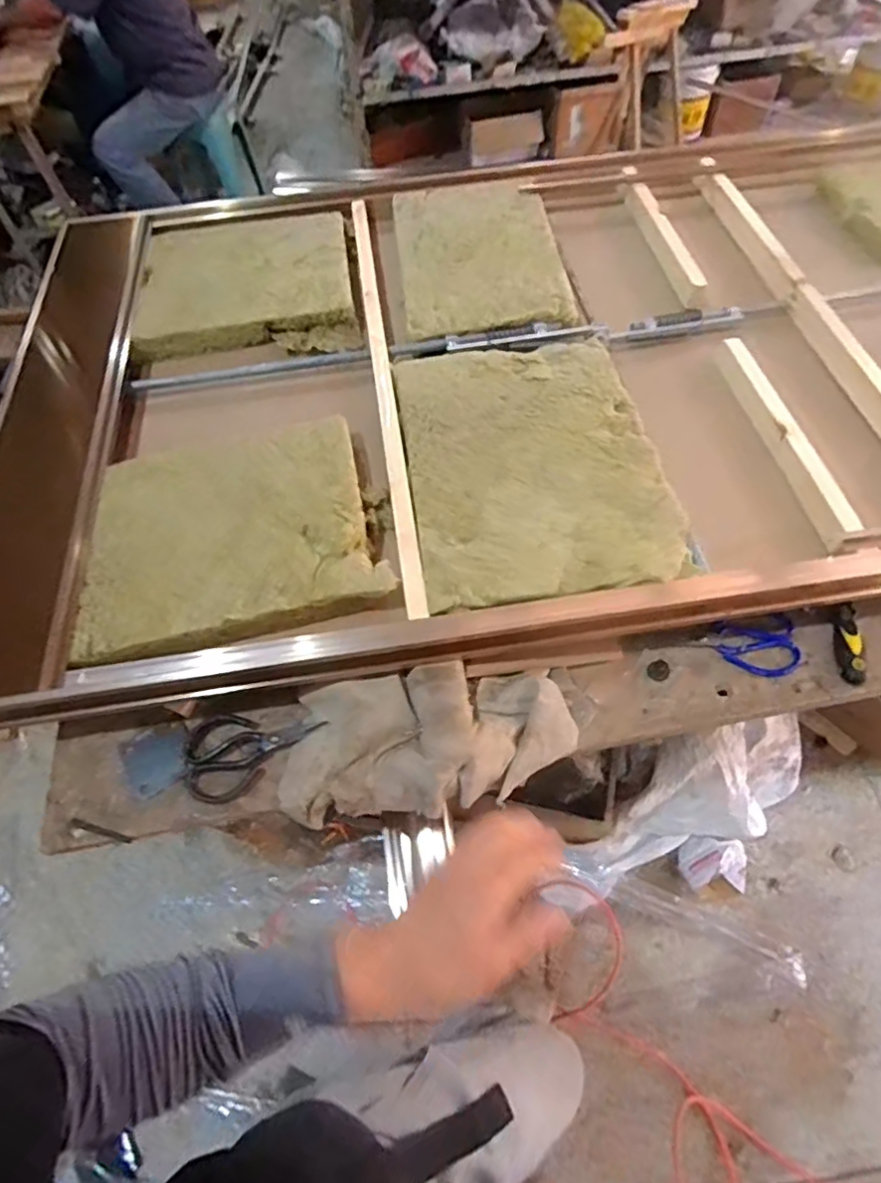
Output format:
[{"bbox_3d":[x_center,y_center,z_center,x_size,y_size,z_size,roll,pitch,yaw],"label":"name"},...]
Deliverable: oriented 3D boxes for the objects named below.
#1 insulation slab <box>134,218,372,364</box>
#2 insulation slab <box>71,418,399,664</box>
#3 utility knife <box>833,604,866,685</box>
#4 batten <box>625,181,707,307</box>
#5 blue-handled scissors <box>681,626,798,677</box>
[{"bbox_3d":[-0.342,-0.553,1.063,0.377,0.062,0.347,-6,59,-1],"label":"insulation slab"},{"bbox_3d":[-0.272,-0.090,0.770,0.372,0.045,0.317,-12,59,-5],"label":"insulation slab"},{"bbox_3d":[0.521,0.064,0.755,0.028,0.021,0.108,9,60,8],"label":"utility knife"},{"bbox_3d":[0.405,-0.645,1.080,0.029,0.042,0.356,-7,59,-2],"label":"batten"},{"bbox_3d":[0.392,0.075,0.767,0.156,0.021,0.069,-4,59,0],"label":"blue-handled scissors"}]

